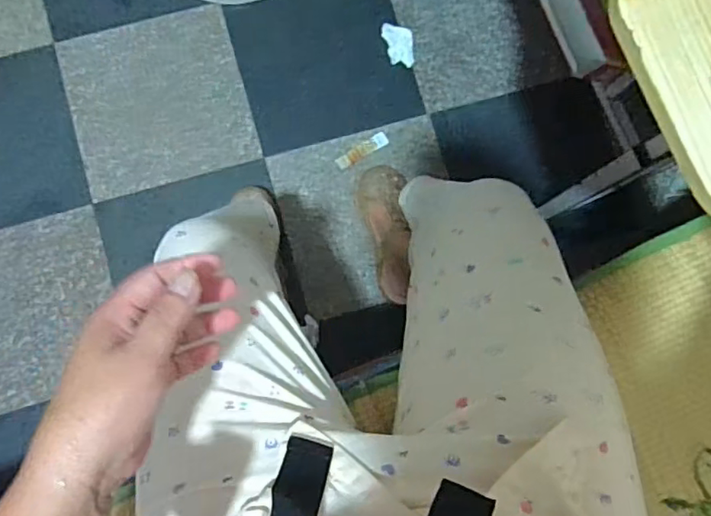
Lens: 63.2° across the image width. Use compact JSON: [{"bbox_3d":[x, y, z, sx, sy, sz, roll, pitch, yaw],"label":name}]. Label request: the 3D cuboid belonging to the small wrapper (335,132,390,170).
[{"bbox_3d":[0.011,-0.189,1.017,0.099,0.004,0.026,-30,84,-5],"label":"small wrapper"}]

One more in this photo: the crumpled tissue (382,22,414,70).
[{"bbox_3d":[0.077,-0.384,1.040,0.055,0.014,0.078,-1,82,-1],"label":"crumpled tissue"}]

